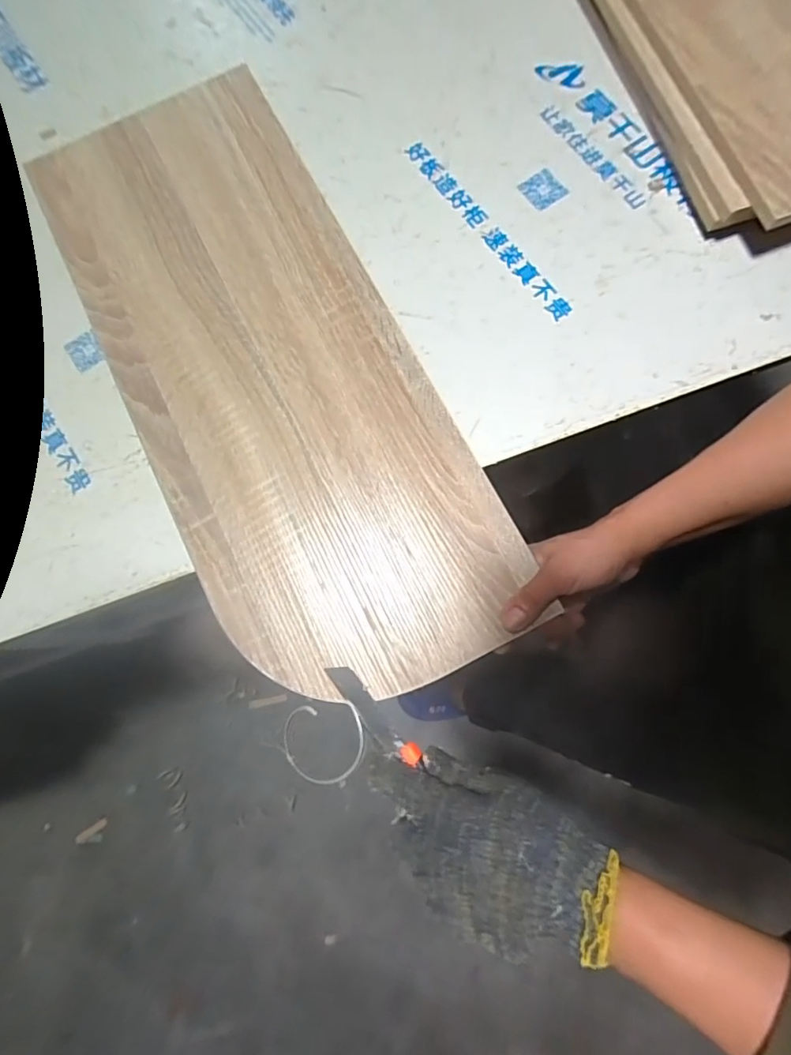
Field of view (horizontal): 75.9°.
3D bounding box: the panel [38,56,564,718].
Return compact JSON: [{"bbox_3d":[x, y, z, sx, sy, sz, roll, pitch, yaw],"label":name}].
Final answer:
[{"bbox_3d":[-0.115,-0.138,0.431,0.231,0.011,0.570,-28,79,-5],"label":"panel"}]

